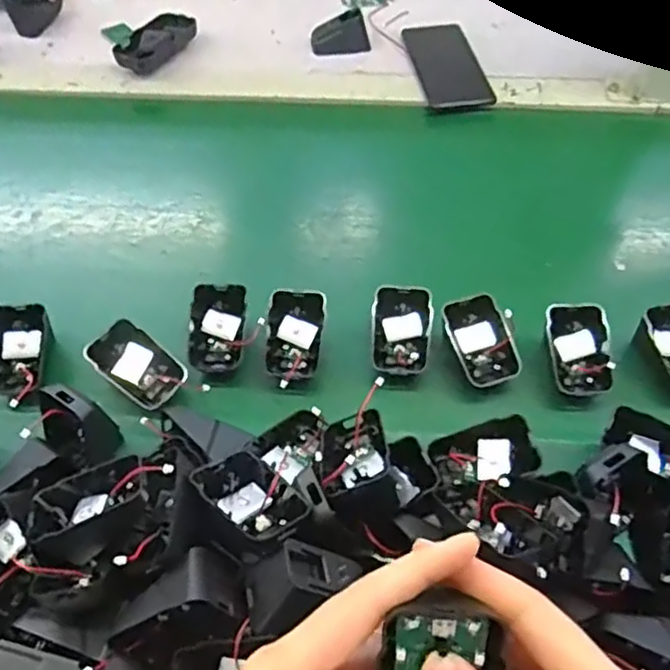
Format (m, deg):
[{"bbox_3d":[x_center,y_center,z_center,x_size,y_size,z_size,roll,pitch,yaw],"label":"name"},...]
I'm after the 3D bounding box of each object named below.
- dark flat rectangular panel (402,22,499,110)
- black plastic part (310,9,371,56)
[{"bbox_3d":[0.127,-0.310,0.752,0.070,0.011,0.167,-7,53,-5],"label":"dark flat rectangular panel"},{"bbox_3d":[0.006,-0.356,0.781,0.068,0.038,0.030,-5,53,-4],"label":"black plastic part"}]

